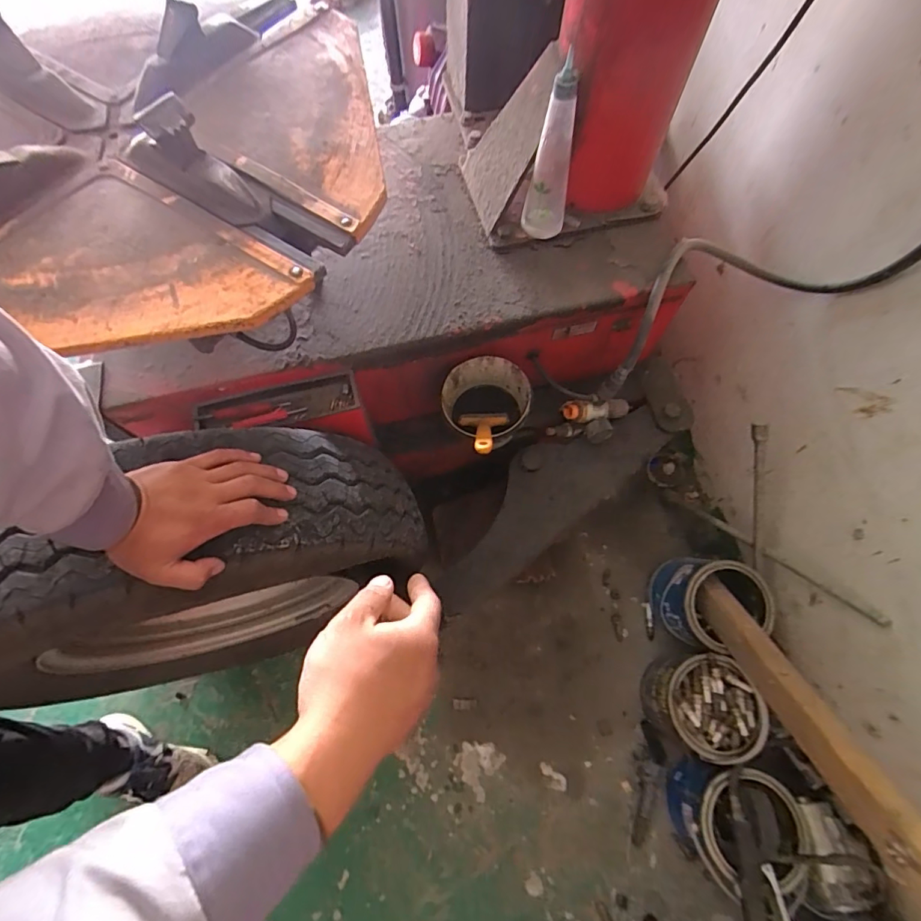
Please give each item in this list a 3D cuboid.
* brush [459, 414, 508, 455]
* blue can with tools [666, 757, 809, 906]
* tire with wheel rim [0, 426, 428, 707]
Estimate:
[{"bbox_3d":[0.035,-0.040,0.663,0.070,0.018,0.139,-2,25,0],"label":"brush"},{"bbox_3d":[0.451,0.595,0.790,0.153,0.175,0.158,0,67,0],"label":"blue can with tools"},{"bbox_3d":[-0.328,0.160,0.675,0.544,0.502,0.173,-21,68,-8],"label":"tire with wheel rim"}]

